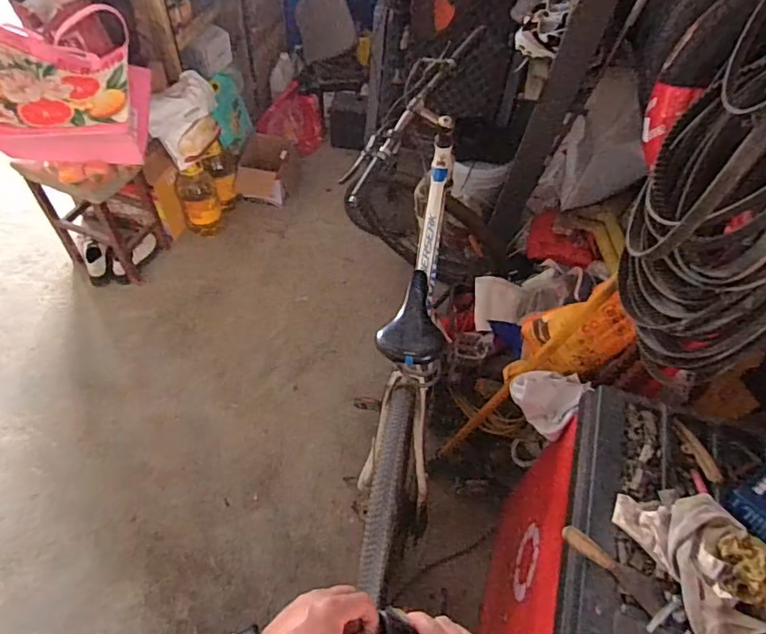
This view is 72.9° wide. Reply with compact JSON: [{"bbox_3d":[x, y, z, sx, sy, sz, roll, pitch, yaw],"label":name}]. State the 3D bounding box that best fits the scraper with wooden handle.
[{"bbox_3d":[0.367,0.392,0.822,0.167,0.019,0.044,41,62,21],"label":"scraper with wooden handle"}]

